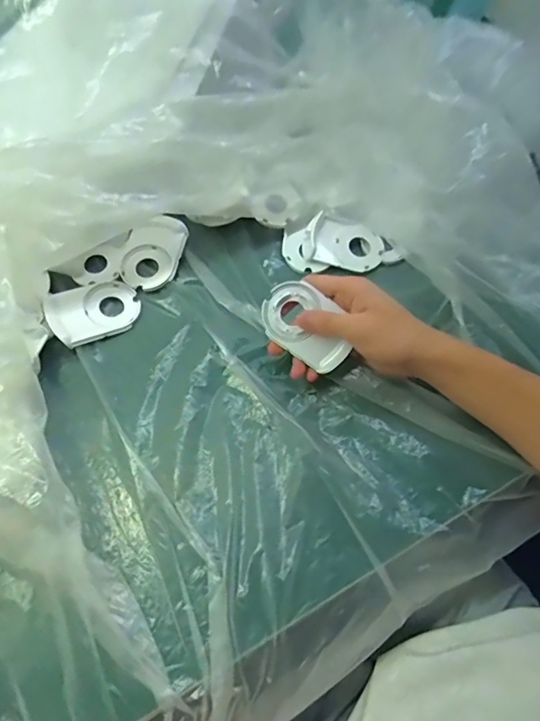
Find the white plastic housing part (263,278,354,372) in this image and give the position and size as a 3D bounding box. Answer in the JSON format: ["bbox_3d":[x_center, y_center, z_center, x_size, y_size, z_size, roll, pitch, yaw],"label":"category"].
[{"bbox_3d":[0.033,-0.031,0.409,0.081,0.014,0.054,34,92,-5],"label":"white plastic housing part"}]

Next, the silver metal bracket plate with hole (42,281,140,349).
[{"bbox_3d":[-0.169,-0.050,0.457,0.080,0.020,0.059,-27,66,-15],"label":"silver metal bracket plate with hole"}]

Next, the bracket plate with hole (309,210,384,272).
[{"bbox_3d":[0.079,-0.122,0.497,0.079,0.024,0.052,17,63,7],"label":"bracket plate with hole"}]

